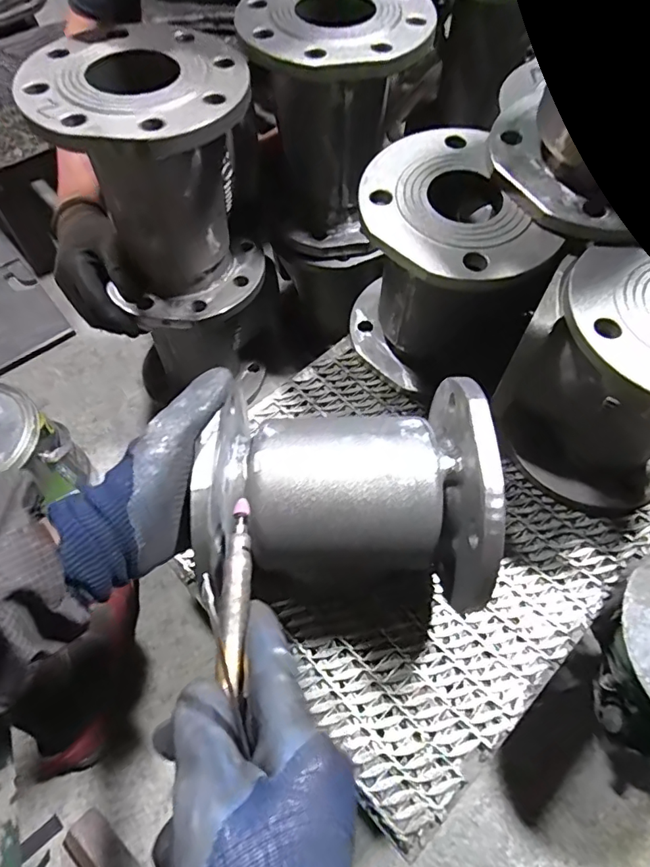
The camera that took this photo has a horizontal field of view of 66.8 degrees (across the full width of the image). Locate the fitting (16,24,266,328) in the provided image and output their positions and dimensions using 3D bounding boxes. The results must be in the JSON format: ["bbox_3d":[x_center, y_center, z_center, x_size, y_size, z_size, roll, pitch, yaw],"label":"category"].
[{"bbox_3d":[-0.166,-0.253,0.514,0.179,0.225,0.175,-11,59,-10],"label":"fitting"}]

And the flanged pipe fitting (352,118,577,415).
[{"bbox_3d":[0.109,-0.154,0.501,0.156,0.212,0.168,2,58,-3],"label":"flanged pipe fitting"}]

